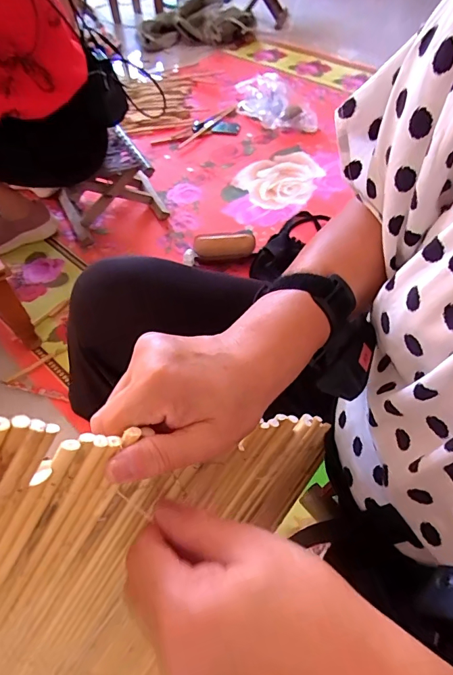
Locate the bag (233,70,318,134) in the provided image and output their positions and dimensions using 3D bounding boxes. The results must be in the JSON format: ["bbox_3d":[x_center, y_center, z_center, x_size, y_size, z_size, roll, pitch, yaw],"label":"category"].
[{"bbox_3d":[0.172,-0.844,1.459,0.270,0.118,0.298,-1,53,1],"label":"bag"}]

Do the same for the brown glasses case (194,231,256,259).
[{"bbox_3d":[-0.004,-0.236,1.032,0.151,0.051,0.060,-8,53,-3],"label":"brown glasses case"}]

